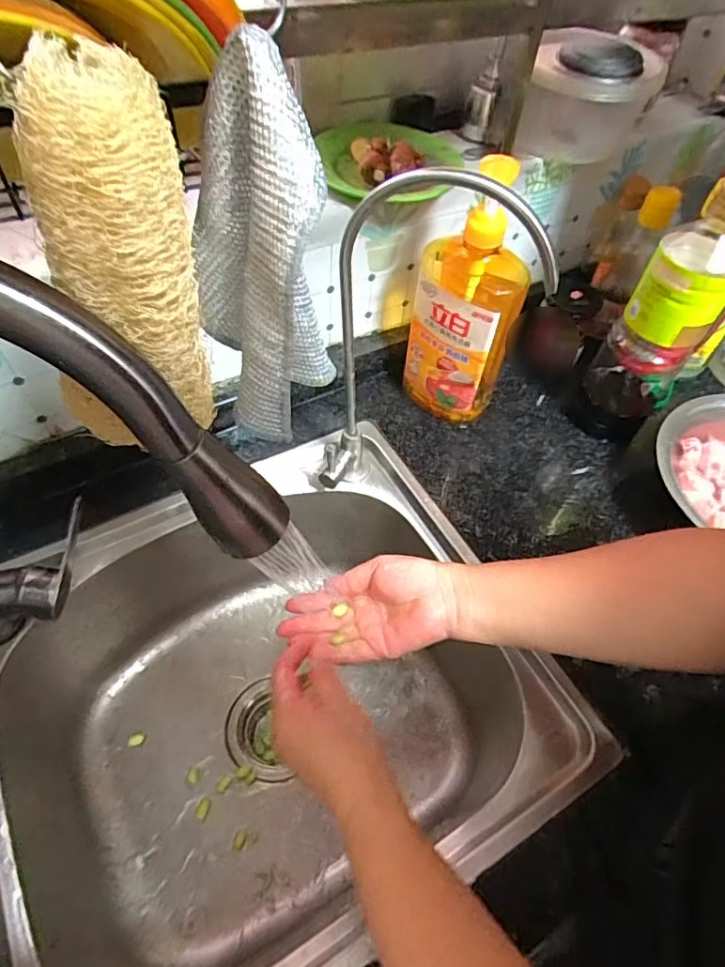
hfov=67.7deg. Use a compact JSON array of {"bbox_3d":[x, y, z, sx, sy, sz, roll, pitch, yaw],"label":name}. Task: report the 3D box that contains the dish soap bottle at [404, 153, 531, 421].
[{"bbox_3d":[0.104,-0.177,0.545,0.110,0.260,0.065,31,58,17],"label":"dish soap bottle"}]

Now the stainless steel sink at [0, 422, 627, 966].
[{"bbox_3d":[-0.087,0.219,0.528,0.446,0.205,0.384,-24,59,-20],"label":"stainless steel sink"}]

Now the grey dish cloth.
[{"bbox_3d":[-0.046,-0.096,0.259,0.068,0.162,0.075,-6,55,-9],"label":"grey dish cloth"}]

